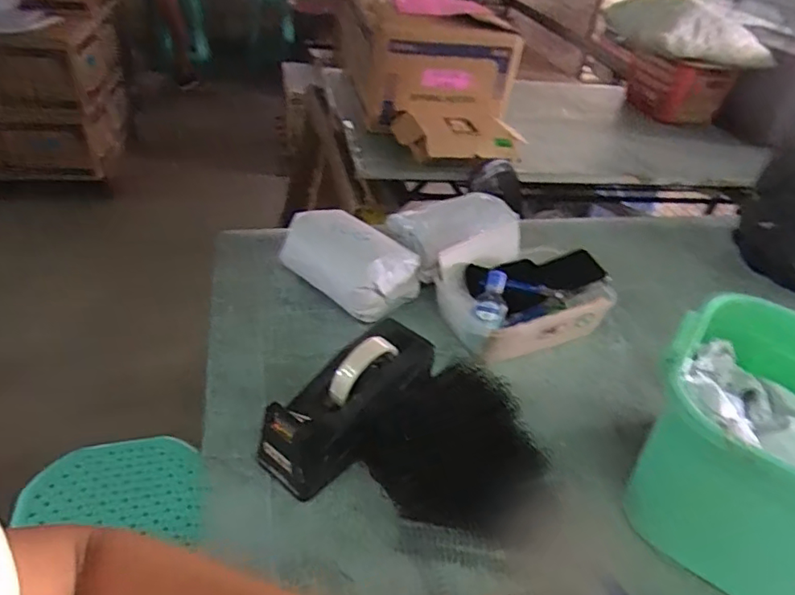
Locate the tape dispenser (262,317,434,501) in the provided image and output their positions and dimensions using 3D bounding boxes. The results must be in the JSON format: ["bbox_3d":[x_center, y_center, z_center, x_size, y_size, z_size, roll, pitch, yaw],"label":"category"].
[{"bbox_3d":[-0.049,0.101,0.568,0.079,0.082,0.211,32,62,30],"label":"tape dispenser"}]

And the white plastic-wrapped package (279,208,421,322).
[{"bbox_3d":[-0.083,-0.053,0.839,0.228,0.099,0.118,32,43,30],"label":"white plastic-wrapped package"}]

